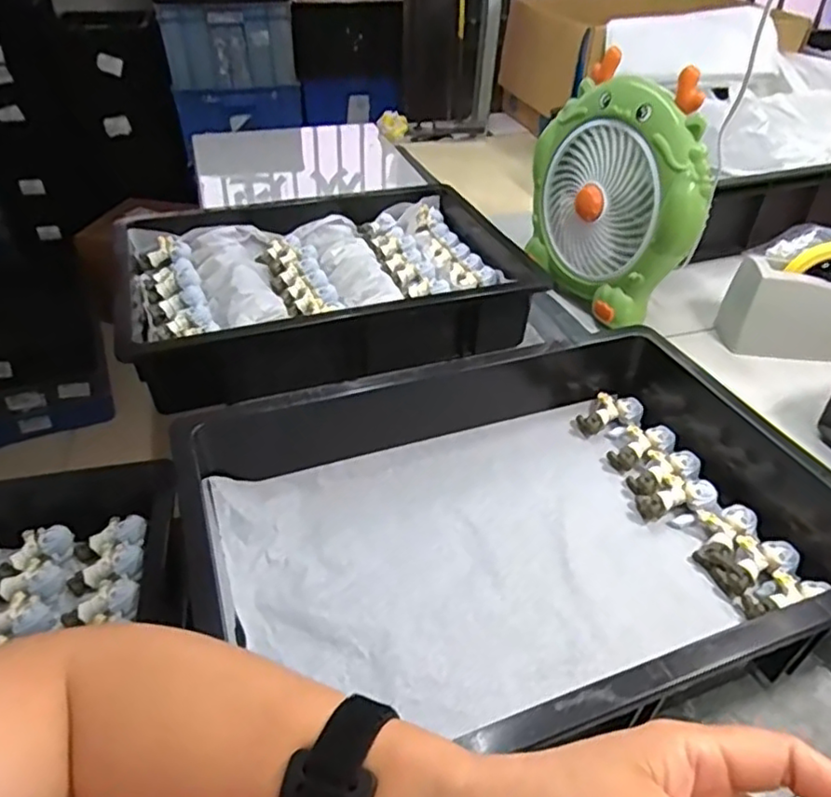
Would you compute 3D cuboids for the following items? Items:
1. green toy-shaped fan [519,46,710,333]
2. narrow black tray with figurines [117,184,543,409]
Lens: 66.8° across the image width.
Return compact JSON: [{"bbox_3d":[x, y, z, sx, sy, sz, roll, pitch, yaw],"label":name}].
[{"bbox_3d":[0.223,-0.233,0.733,0.077,0.245,0.228,-13,40,-17],"label":"green toy-shaped fan"},{"bbox_3d":[-0.102,-0.160,0.751,0.459,0.069,0.370,-11,40,-15],"label":"narrow black tray with figurines"}]

